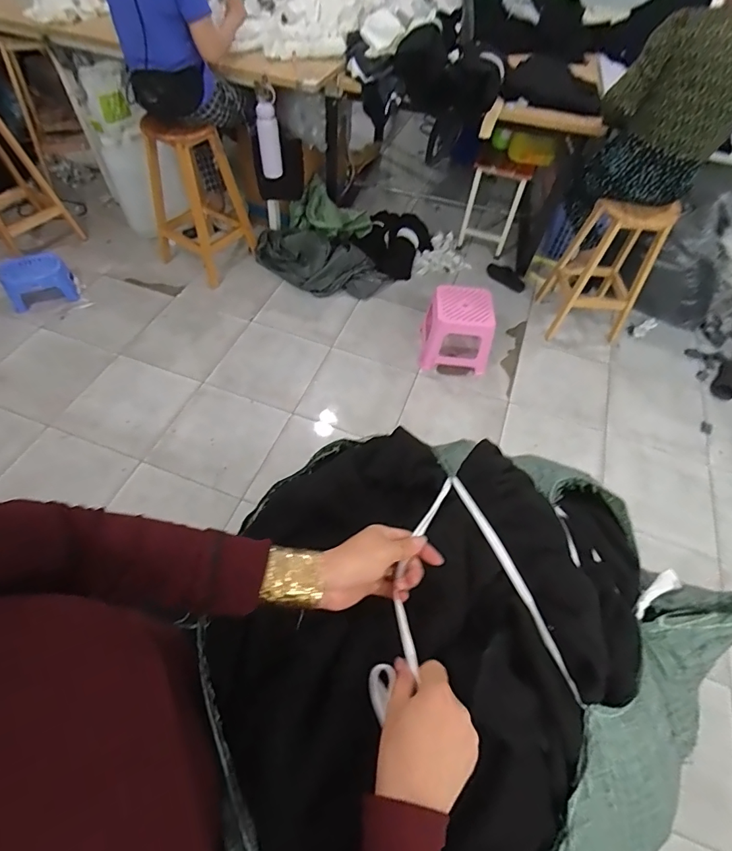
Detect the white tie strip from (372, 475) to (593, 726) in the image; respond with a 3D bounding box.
[{"bbox_3d":[0.074,0.180,0.443,0.197,0.060,0.255,-18,59,-15],"label":"white tie strip"}]

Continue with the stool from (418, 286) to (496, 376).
[{"bbox_3d":[0.381,-0.399,1.843,0.276,0.265,0.246,5,56,-2],"label":"stool"}]

